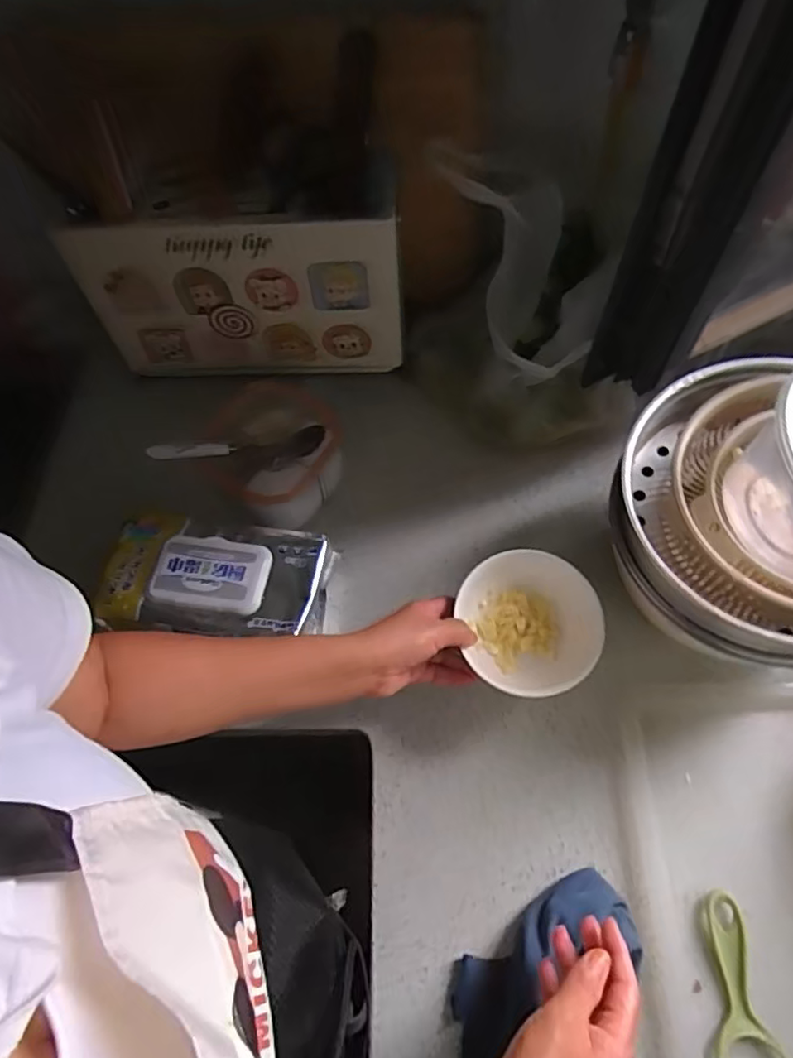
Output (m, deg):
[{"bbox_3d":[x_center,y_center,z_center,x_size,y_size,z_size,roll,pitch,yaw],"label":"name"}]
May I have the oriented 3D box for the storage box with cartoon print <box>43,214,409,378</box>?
[{"bbox_3d":[-0.167,-0.249,0.676,0.339,0.209,0.023,0,62,3],"label":"storage box with cartoon print"}]

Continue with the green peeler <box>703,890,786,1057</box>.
[{"bbox_3d":[0.263,0.363,0.476,0.053,0.010,0.126,-6,62,0],"label":"green peeler"}]

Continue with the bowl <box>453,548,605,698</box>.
[{"bbox_3d":[0.119,0.088,0.540,0.115,0.059,0.121,-1,62,3],"label":"bowl"}]

